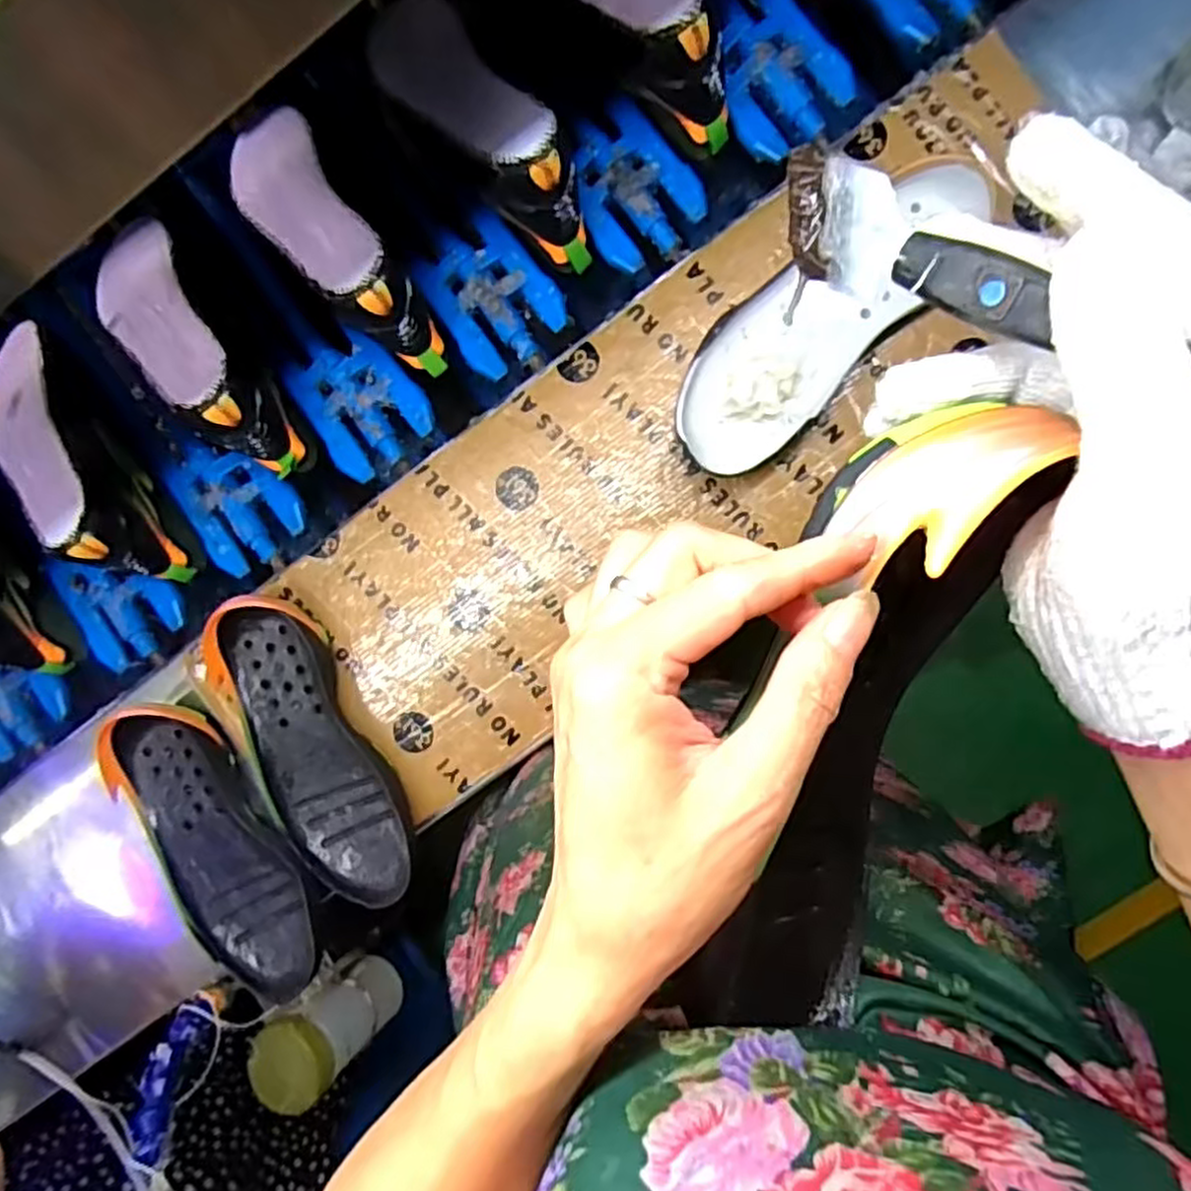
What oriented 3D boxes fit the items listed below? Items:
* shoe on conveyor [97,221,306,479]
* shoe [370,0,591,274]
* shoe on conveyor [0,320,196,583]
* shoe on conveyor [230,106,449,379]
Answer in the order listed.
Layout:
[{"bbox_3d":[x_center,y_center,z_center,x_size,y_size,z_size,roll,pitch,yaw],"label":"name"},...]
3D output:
[{"bbox_3d":[-0.329,-0.199,0.586,0.074,0.100,0.236,-37,90,6],"label":"shoe on conveyor"},{"bbox_3d":[-0.091,-0.360,0.558,0.074,0.093,0.234,-38,90,6],"label":"shoe"},{"bbox_3d":[-0.440,-0.107,0.607,0.085,0.089,0.257,-38,90,6],"label":"shoe on conveyor"},{"bbox_3d":[-0.204,-0.271,0.573,0.082,0.091,0.223,-39,90,6],"label":"shoe on conveyor"}]

